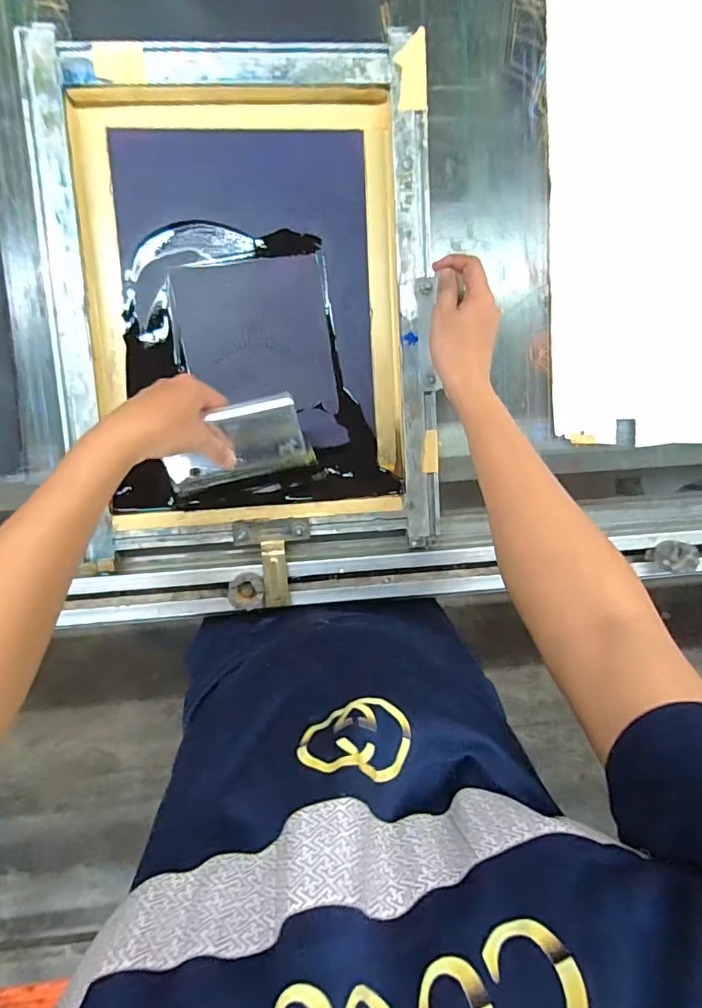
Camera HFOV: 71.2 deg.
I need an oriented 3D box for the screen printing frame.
[{"bbox_3d":[-0.109,-0.207,0.529,0.393,0.037,0.500,-3,97,-5],"label":"screen printing frame"}]

